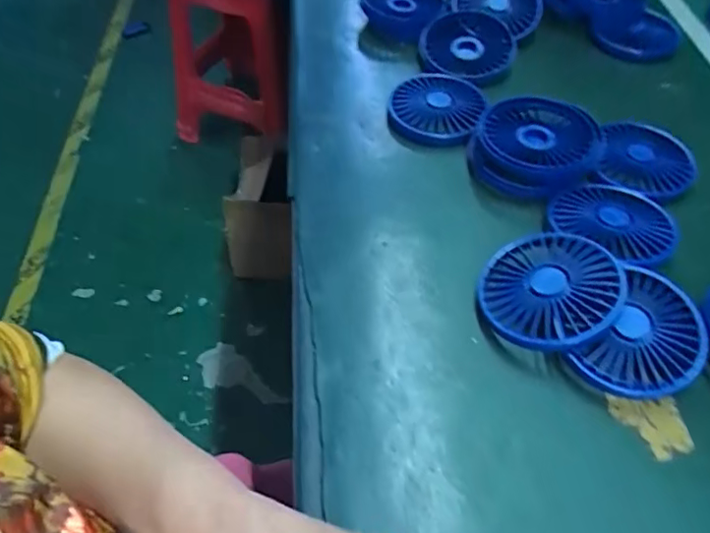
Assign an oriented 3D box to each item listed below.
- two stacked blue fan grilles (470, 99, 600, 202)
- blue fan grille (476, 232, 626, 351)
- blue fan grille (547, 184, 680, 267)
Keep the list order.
[{"bbox_3d":[0.149,-0.103,0.461,0.100,0.028,0.098,11,53,9],"label":"two stacked blue fan grilles"},{"bbox_3d":[0.125,0.015,0.364,0.085,0.015,0.088,-12,48,13],"label":"blue fan grille"},{"bbox_3d":[0.192,-0.036,0.413,0.087,0.017,0.088,0,52,0],"label":"blue fan grille"}]

